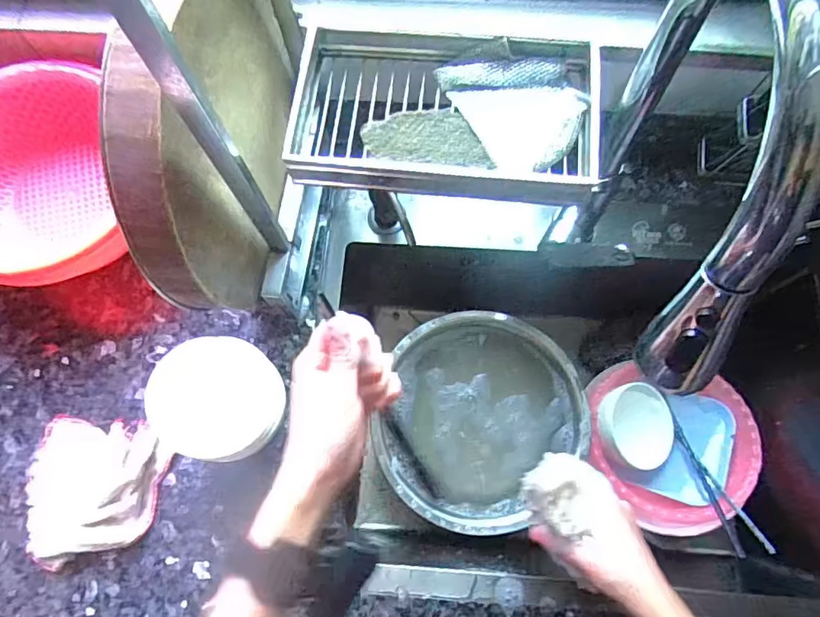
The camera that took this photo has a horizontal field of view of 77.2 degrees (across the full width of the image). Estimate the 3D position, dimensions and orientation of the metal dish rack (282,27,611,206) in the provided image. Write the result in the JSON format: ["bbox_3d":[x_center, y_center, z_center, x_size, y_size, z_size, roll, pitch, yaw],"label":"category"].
[{"bbox_3d":[0.032,-0.185,0.467,0.258,0.049,0.171,4,72,4],"label":"metal dish rack"}]

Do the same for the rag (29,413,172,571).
[{"bbox_3d":[-0.334,0.188,0.531,0.142,0.028,0.141,5,72,4],"label":"rag"}]

